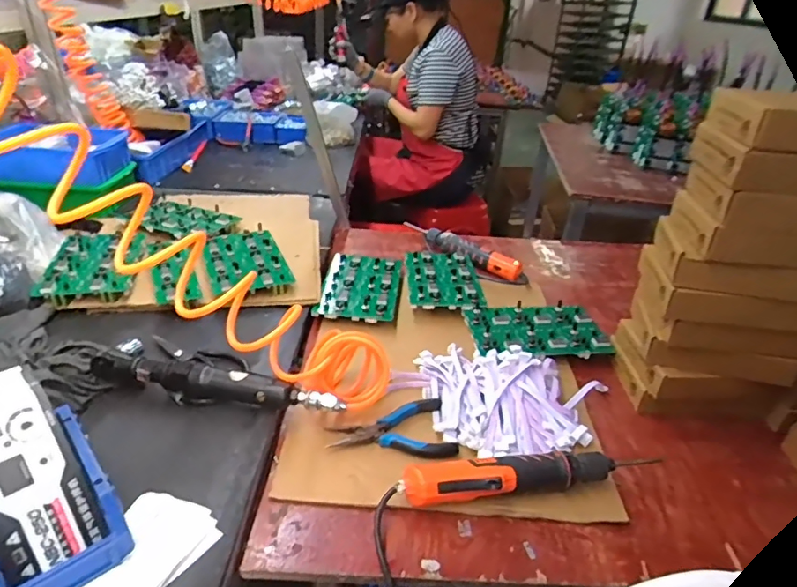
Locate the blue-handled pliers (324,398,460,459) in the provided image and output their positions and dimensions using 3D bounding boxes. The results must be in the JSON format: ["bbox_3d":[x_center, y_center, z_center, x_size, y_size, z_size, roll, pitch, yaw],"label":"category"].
[{"bbox_3d":[-0.008,0.168,0.626,0.148,0.015,0.087,-4,32,-14],"label":"blue-handled pliers"}]

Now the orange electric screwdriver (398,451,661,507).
[{"bbox_3d":[0.151,0.203,0.563,0.302,0.051,0.044,-2,32,-10],"label":"orange electric screwdriver"}]

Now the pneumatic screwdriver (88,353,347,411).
[{"bbox_3d":[-0.219,0.109,0.622,0.311,0.044,0.045,9,31,9],"label":"pneumatic screwdriver"}]

